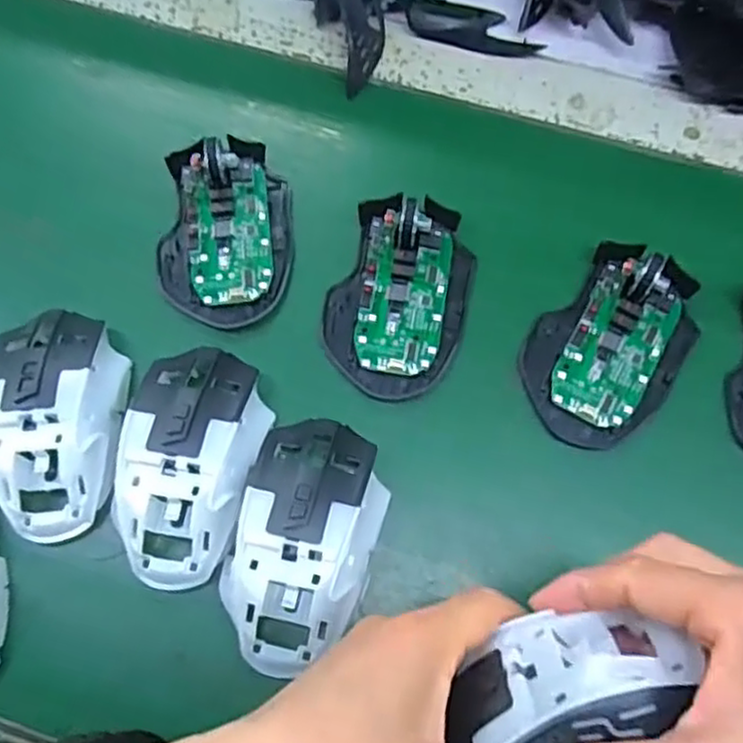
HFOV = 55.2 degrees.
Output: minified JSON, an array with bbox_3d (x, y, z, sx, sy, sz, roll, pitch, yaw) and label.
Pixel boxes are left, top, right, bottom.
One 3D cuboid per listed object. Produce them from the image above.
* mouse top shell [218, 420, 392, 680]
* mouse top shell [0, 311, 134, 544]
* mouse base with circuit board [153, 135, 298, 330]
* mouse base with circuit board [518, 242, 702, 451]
[{"bbox_3d":[-0.030,0.079,0.329,0.063,0.034,0.113,12,70,5],"label":"mouse top shell"},{"bbox_3d":[-0.156,0.022,0.352,0.063,0.033,0.111,-9,69,-3],"label":"mouse top shell"},{"bbox_3d":[-0.082,-0.084,0.395,0.072,0.026,0.112,2,69,1],"label":"mouse base with circuit board"},{"bbox_3d":[0.127,-0.018,0.370,0.072,0.028,0.112,34,73,12],"label":"mouse base with circuit board"}]

